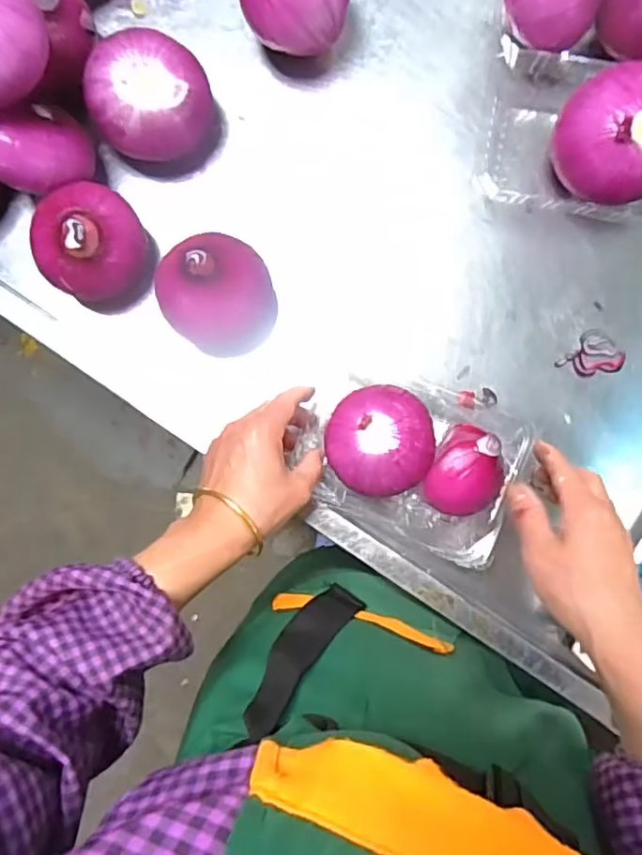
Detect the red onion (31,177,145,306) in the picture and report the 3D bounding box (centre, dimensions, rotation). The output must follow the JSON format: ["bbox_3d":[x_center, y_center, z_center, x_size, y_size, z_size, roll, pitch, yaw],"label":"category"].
[{"bbox_3d":[-0.189,-0.153,0.492,0.079,0.076,0.089,34,88,2],"label":"red onion"}]

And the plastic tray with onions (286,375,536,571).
[{"bbox_3d":[0.072,0.026,0.484,0.167,0.079,0.137,21,88,1],"label":"plastic tray with onions"}]

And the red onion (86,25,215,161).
[{"bbox_3d":[-0.142,-0.278,0.498,0.093,0.071,0.094,0,88,0],"label":"red onion"}]

